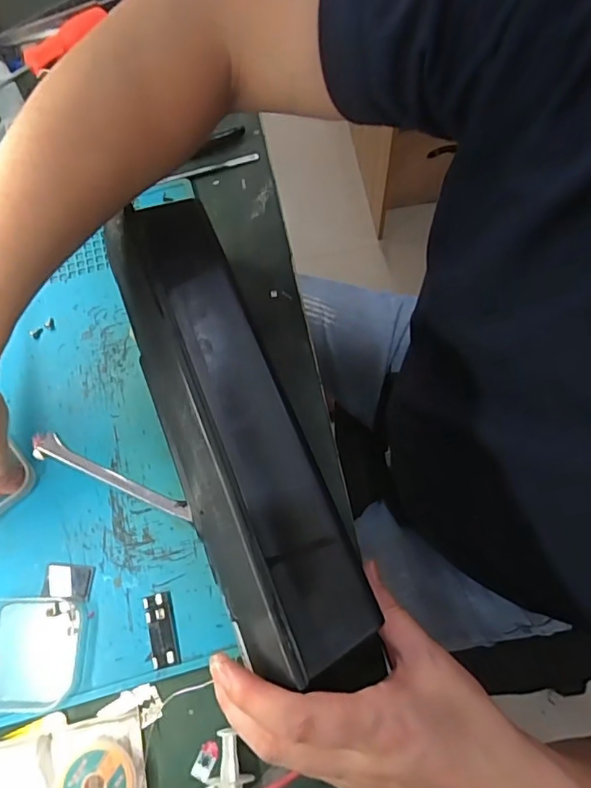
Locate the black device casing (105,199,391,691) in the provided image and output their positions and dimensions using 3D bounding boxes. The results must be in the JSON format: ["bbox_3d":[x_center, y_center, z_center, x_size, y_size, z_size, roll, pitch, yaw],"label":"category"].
[{"bbox_3d":[-0.040,0.015,0.312,0.077,0.061,0.309,-22,68,-6],"label":"black device casing"}]

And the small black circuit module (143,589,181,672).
[{"bbox_3d":[-0.086,0.151,0.321,0.018,0.004,0.043,-15,70,-4],"label":"small black circuit module"}]

